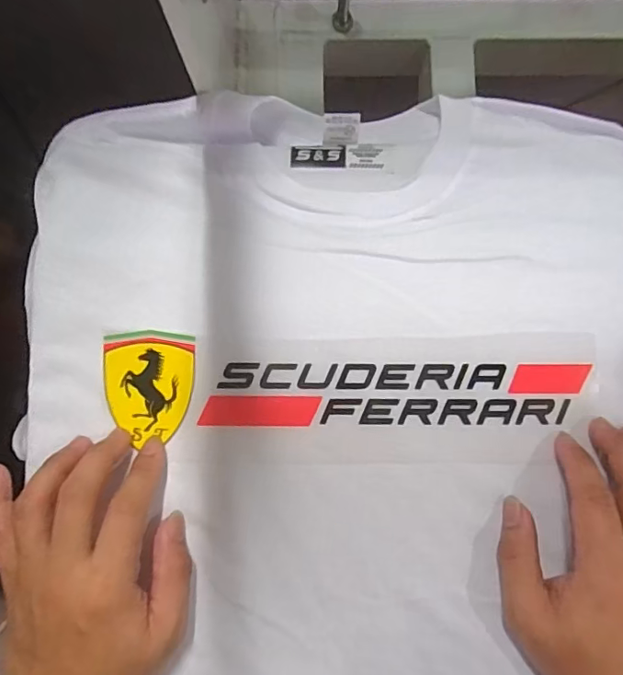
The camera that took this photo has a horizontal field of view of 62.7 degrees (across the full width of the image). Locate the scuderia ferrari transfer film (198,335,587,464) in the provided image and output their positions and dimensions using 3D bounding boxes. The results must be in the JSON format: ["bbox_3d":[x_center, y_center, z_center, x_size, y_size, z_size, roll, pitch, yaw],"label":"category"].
[{"bbox_3d":[0.052,0.040,0.326,0.252,0.004,0.082,-1,85,0],"label":"scuderia ferrari transfer film"}]

